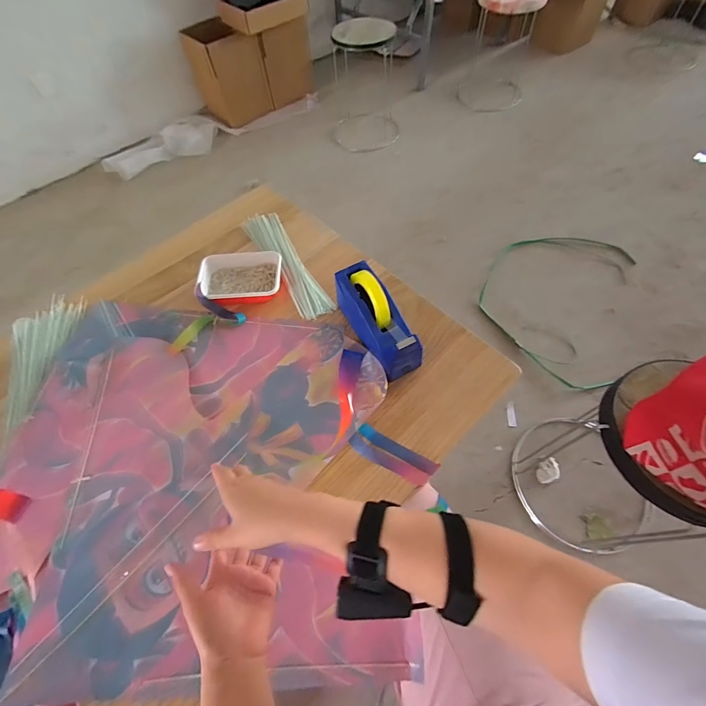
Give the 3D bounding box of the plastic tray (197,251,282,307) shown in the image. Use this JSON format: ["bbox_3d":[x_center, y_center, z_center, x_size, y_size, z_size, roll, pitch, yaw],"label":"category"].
[{"bbox_3d":[-0.227,-0.154,0.739,0.165,0.036,0.119,-8,61,0],"label":"plastic tray"}]

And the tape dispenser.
[{"bbox_3d":[0.040,-0.061,0.618,0.067,0.115,0.197,-27,62,-11],"label":"tape dispenser"}]

